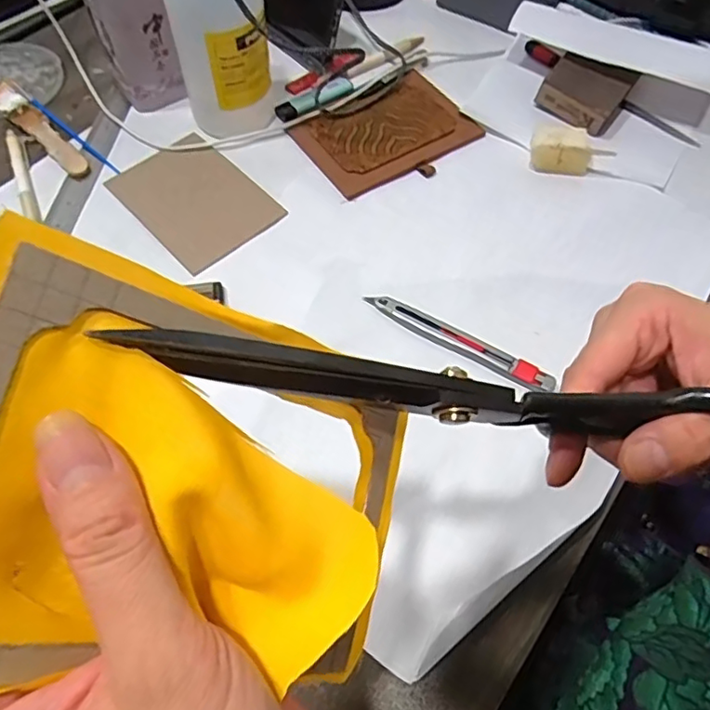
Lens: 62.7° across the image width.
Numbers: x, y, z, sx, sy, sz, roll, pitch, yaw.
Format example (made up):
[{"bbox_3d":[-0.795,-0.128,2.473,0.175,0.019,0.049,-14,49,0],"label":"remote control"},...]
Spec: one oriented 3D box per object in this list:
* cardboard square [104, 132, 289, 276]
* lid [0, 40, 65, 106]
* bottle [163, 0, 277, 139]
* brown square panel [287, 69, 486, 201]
[{"bbox_3d":[-0.140,-0.138,0.506,0.096,0.006,0.145,-38,68,-21],"label":"cardboard square"},{"bbox_3d":[-0.342,-0.272,0.571,0.104,0.013,0.104,1,60,-1],"label":"lid"},{"bbox_3d":[-0.111,-0.267,0.481,0.079,0.175,0.061,-12,61,-9],"label":"bottle"},{"bbox_3d":[0.031,-0.206,0.537,0.149,0.007,0.110,-31,65,-18],"label":"brown square panel"}]

